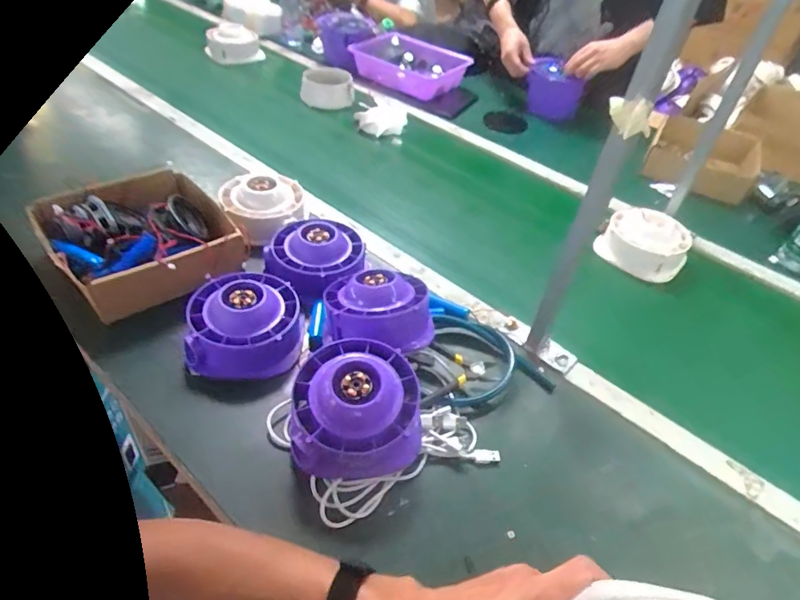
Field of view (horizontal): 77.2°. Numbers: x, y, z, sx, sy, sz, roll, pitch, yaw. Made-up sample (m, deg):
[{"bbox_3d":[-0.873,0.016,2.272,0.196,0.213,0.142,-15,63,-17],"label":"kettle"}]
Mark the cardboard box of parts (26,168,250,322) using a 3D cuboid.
[{"bbox_3d":[-0.358,-0.093,0.703,0.224,0.067,0.224,-27,54,-28],"label":"cardboard box of parts"}]

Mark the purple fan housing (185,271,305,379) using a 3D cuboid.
[{"bbox_3d":[-0.191,0.025,0.621,0.133,0.063,0.128,-3,46,-8],"label":"purple fan housing"}]

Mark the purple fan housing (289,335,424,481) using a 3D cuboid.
[{"bbox_3d":[-0.045,0.112,0.530,0.131,0.087,0.128,-2,46,-7],"label":"purple fan housing"}]

